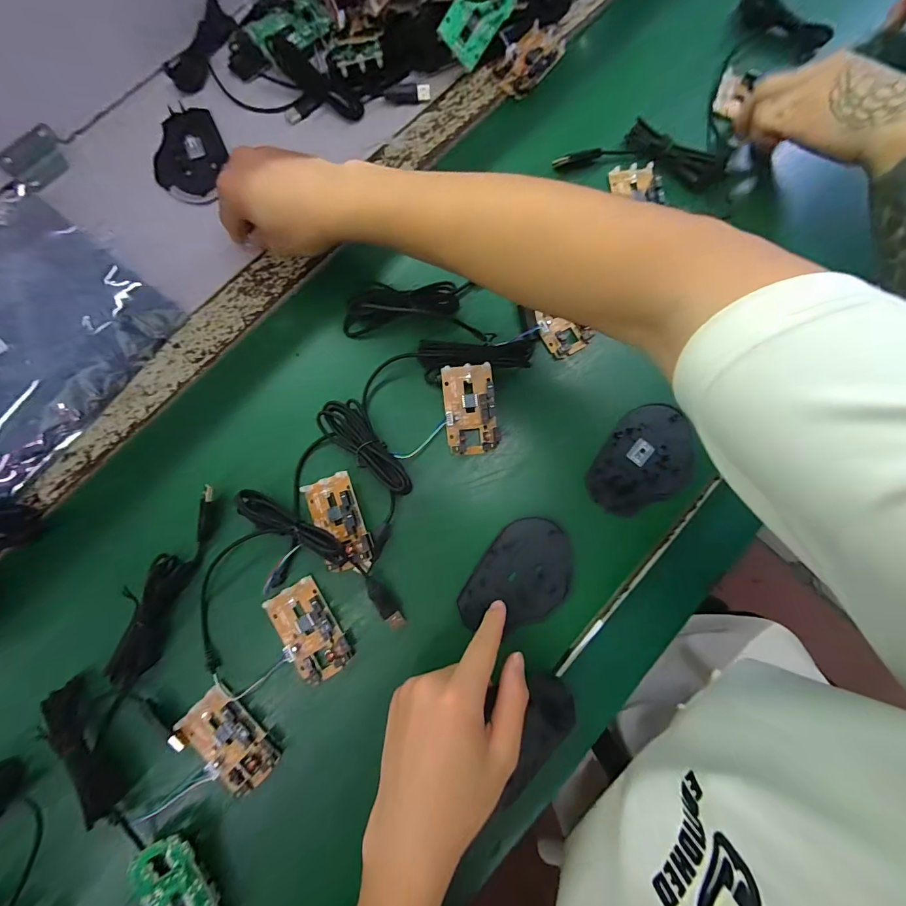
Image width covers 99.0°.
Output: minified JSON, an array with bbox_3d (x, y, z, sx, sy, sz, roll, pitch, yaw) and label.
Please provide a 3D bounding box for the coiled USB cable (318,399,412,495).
[{"bbox_3d":[-0.075,-0.003,0.337,0.037,0.025,0.098,-38,86,-9],"label":"coiled USB cable"}]

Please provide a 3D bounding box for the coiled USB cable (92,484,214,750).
[{"bbox_3d":[-0.243,0.128,0.315,0.027,0.029,0.205,22,80,-1],"label":"coiled USB cable"}]

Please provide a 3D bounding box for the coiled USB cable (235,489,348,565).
[{"bbox_3d":[-0.134,0.063,0.317,0.103,0.031,0.024,28,80,0],"label":"coiled USB cable"}]

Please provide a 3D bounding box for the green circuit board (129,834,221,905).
[{"bbox_3d":[-0.201,0.322,0.281,0.043,0.015,0.079,-26,84,-8],"label":"green circuit board"}]

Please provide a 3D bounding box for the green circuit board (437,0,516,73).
[{"bbox_3d":[0.024,-0.423,0.373,0.046,0.008,0.077,32,101,-24],"label":"green circuit board"}]

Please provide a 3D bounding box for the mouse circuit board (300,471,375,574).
[{"bbox_3d":[-0.096,0.061,0.326,0.042,0.022,0.083,-20,83,-7],"label":"mouse circuit board"}]

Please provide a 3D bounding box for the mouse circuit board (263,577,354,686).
[{"bbox_3d":[-0.119,0.148,0.319,0.043,0.012,0.079,-31,83,-4],"label":"mouse circuit board"}]

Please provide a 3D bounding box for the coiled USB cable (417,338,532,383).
[{"bbox_3d":[0.023,-0.086,0.351,0.107,0.037,0.035,-2,81,-5],"label":"coiled USB cable"}]

